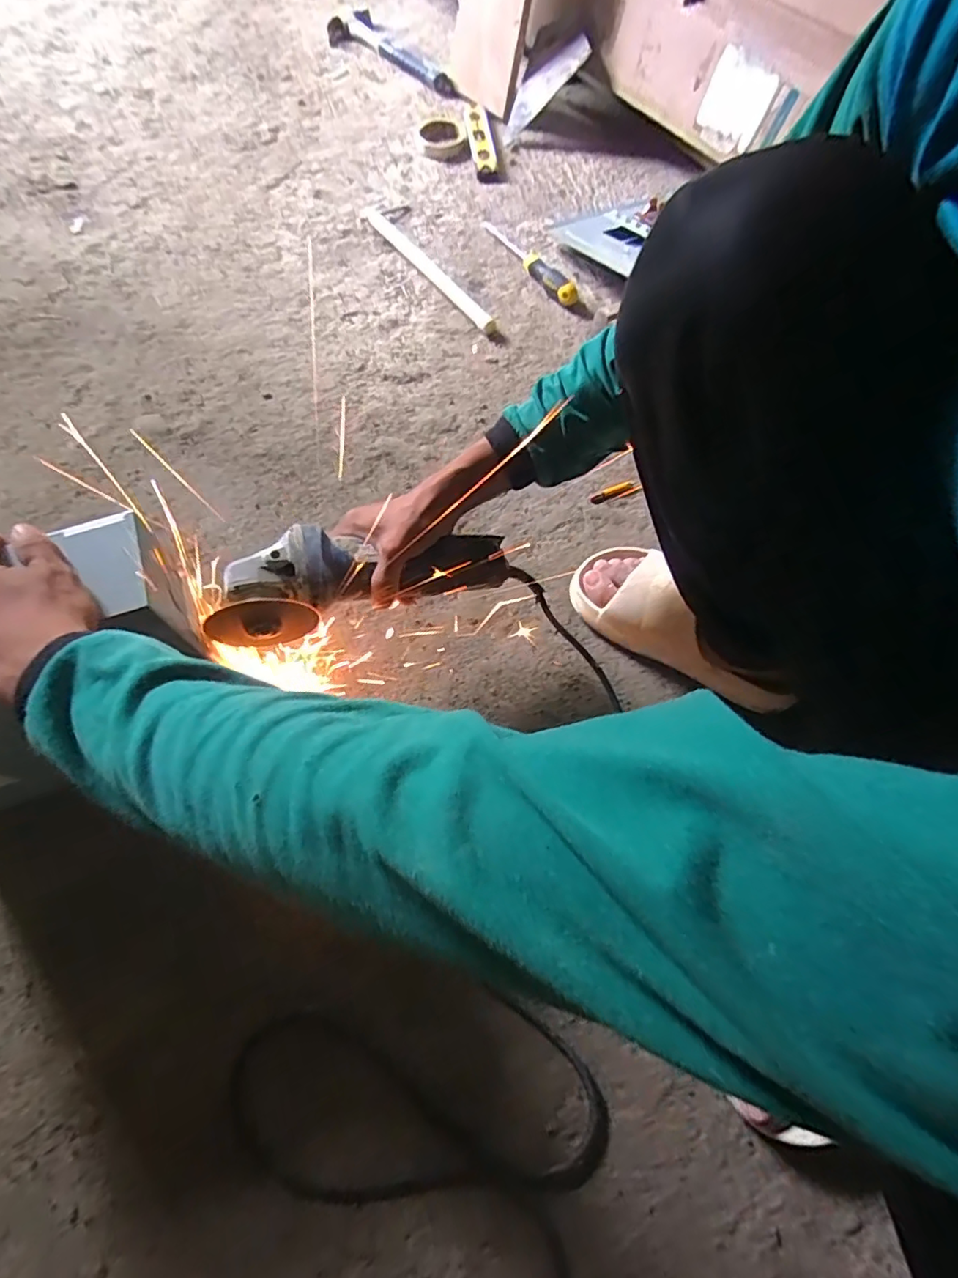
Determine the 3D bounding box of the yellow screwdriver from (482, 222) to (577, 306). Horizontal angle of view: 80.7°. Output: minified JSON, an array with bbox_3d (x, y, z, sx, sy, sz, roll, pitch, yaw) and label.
[{"bbox_3d":[0.080,-0.590,0.870,0.037,0.027,0.232,-28,70,-13],"label":"yellow screwdriver"}]

